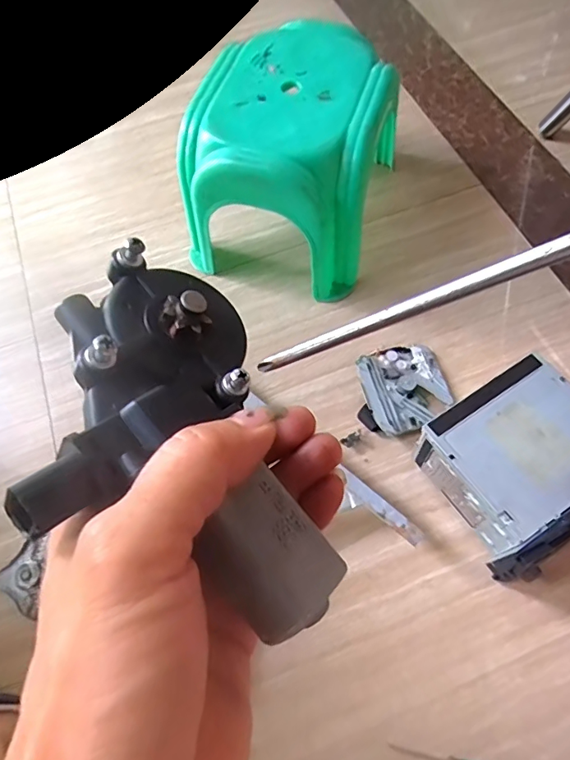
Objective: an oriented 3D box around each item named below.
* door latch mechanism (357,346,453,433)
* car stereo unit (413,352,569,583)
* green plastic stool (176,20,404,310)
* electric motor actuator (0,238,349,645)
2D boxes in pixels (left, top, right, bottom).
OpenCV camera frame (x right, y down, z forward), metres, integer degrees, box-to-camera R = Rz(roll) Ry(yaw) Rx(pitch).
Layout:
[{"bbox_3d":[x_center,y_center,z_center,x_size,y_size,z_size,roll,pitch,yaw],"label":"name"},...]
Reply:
[{"bbox_3d":[0.163,0.013,0.684,0.123,0.035,0.120,-10,65,-1],"label":"door latch mechanism"},{"bbox_3d":[0.277,0.100,0.588,0.204,0.125,0.185,-33,67,-12],"label":"car stereo unit"},{"bbox_3d":[0.008,-0.322,0.737,0.259,0.235,0.299,15,67,10],"label":"green plastic stool"},{"bbox_3d":[-0.045,0.022,0.173,0.089,0.048,0.143,-7,62,-34],"label":"electric motor actuator"}]

